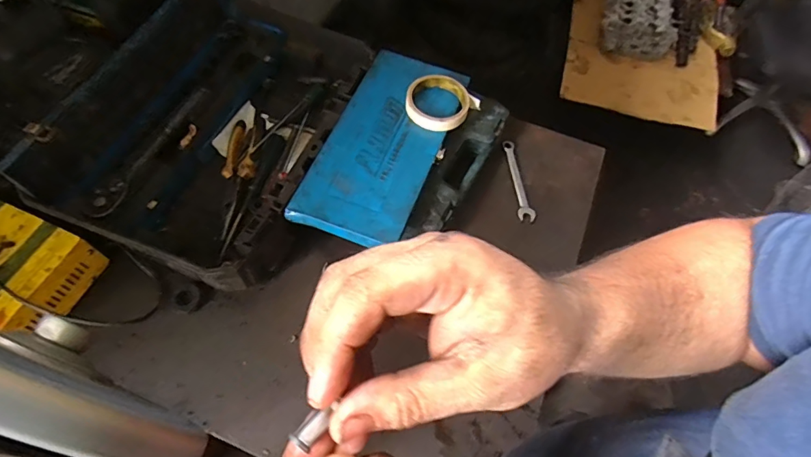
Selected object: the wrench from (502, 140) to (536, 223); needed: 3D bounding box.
[{"bbox_3d":[0.177,-0.078,0.715,0.025,0.009,0.152,-3,62,-6],"label":"wrench"}]

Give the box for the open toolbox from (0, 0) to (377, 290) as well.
[{"bbox_3d":[-0.258,-0.160,0.666,0.335,0.119,0.459,20,62,7],"label":"open toolbox"}]

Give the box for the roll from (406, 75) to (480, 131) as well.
[{"bbox_3d":[0.048,-0.180,0.654,0.090,0.028,0.090,2,61,-3],"label":"roll"}]

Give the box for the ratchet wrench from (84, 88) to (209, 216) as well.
[{"bbox_3d":[-0.346,-0.114,0.629,0.029,0.017,0.244,22,62,8],"label":"ratchet wrench"}]

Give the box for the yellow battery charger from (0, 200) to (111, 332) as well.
[{"bbox_3d":[-0.487,0.049,0.551,0.190,0.070,0.135,22,62,8],"label":"yellow battery charger"}]

